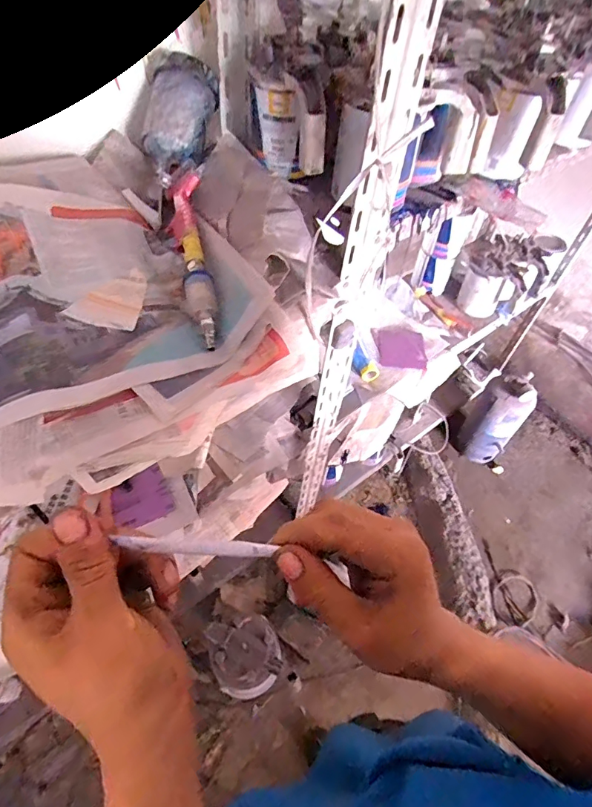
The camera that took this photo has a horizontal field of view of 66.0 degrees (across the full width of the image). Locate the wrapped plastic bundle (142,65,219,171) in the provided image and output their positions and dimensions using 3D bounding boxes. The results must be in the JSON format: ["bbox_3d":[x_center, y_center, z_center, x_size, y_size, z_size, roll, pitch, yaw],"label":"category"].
[{"bbox_3d":[-0.171,-0.418,0.654,0.078,0.106,0.112,18,52,9],"label":"wrapped plastic bundle"}]

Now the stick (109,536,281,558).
[{"bbox_3d":[-0.050,0.076,0.242,0.083,0.006,0.009,10,49,-18],"label":"stick"}]

